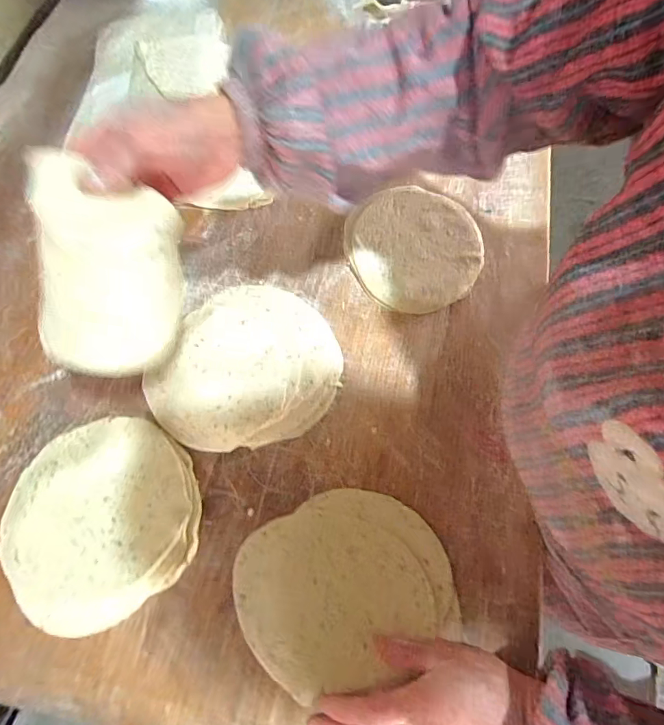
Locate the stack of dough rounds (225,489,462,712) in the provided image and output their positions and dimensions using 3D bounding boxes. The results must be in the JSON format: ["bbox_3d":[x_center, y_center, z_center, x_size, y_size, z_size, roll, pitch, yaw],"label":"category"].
[{"bbox_3d":[0.010,0.188,0.360,0.177,0.009,0.138,-16,67,-6],"label":"stack of dough rounds"}]

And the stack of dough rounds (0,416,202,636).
[{"bbox_3d":[-0.206,0.135,0.374,0.165,0.011,0.165,-33,70,-13],"label":"stack of dough rounds"}]

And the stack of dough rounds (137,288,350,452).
[{"bbox_3d":[-0.082,0.002,0.428,0.172,0.021,0.183,21,68,9],"label":"stack of dough rounds"}]

